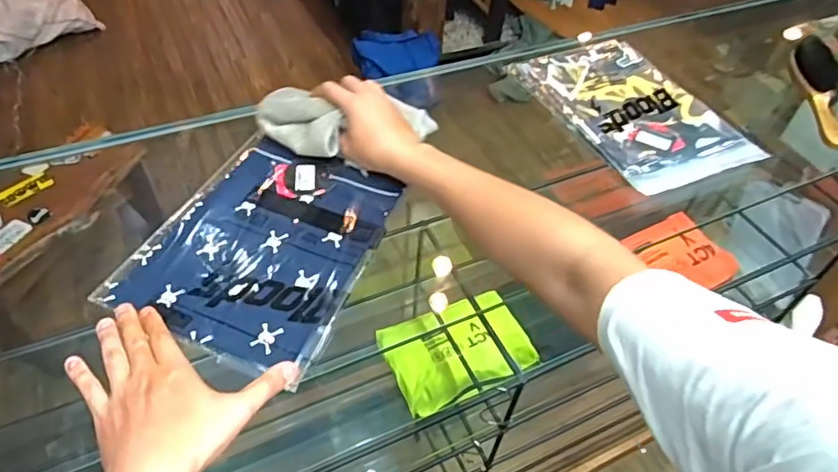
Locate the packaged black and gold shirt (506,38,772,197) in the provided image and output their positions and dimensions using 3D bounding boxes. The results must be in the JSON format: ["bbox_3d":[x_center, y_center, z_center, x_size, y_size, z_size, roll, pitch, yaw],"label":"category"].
[{"bbox_3d":[0.291,-0.181,0.773,0.200,0.016,0.301,-15,51,-18],"label":"packaged black and gold shirt"}]

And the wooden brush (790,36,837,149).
[{"bbox_3d":[0.588,-0.217,0.819,0.052,0.047,0.229,16,49,9],"label":"wooden brush"}]

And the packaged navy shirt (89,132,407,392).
[{"bbox_3d":[-0.160,0.002,0.577,0.220,0.013,0.261,18,49,11],"label":"packaged navy shirt"}]

